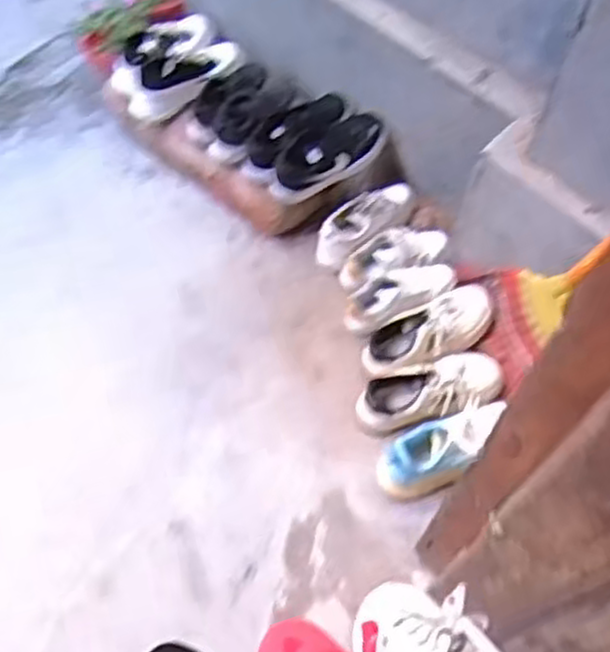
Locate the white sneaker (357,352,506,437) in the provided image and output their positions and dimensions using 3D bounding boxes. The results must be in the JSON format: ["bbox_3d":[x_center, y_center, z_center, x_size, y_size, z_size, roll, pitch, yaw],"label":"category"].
[{"bbox_3d":[0.214,0.121,1.328,0.241,0.099,0.102,-15,63,-9],"label":"white sneaker"}]

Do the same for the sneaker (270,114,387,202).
[{"bbox_3d":[0.049,-0.348,1.482,0.250,0.092,0.090,-25,65,-14],"label":"sneaker"}]

